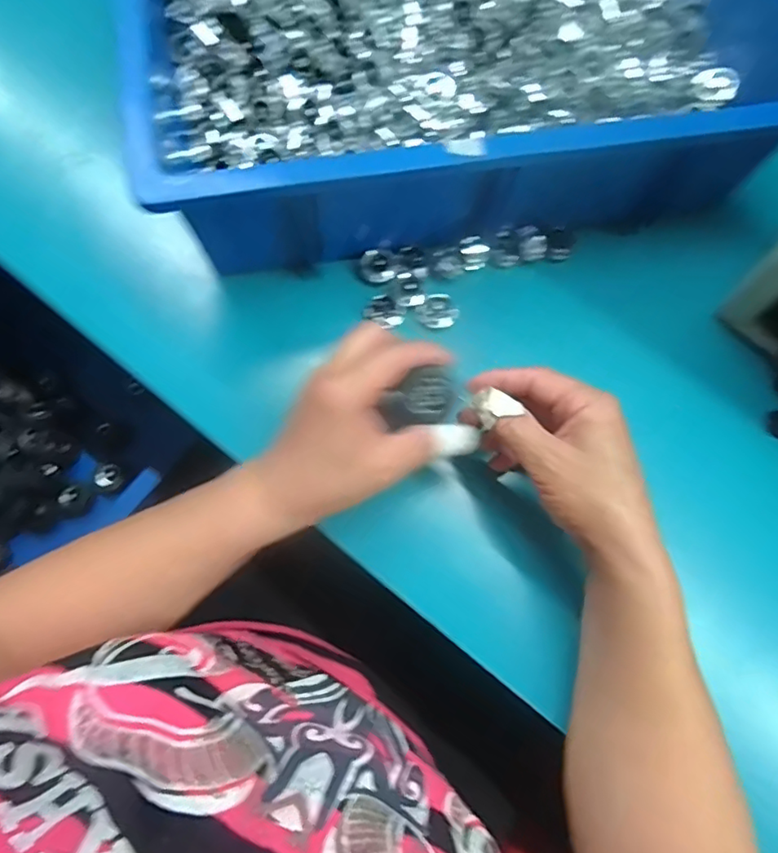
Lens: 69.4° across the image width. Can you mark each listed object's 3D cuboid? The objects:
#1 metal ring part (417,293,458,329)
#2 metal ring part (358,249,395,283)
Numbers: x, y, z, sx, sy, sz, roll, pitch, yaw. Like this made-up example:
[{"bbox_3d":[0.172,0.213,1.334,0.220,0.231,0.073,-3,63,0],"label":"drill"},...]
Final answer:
[{"bbox_3d":[0.035,-0.082,0.401,0.025,0.014,0.022,40,79,9],"label":"metal ring part"},{"bbox_3d":[-0.010,-0.116,0.407,0.023,0.009,0.022,-12,77,-3],"label":"metal ring part"}]

